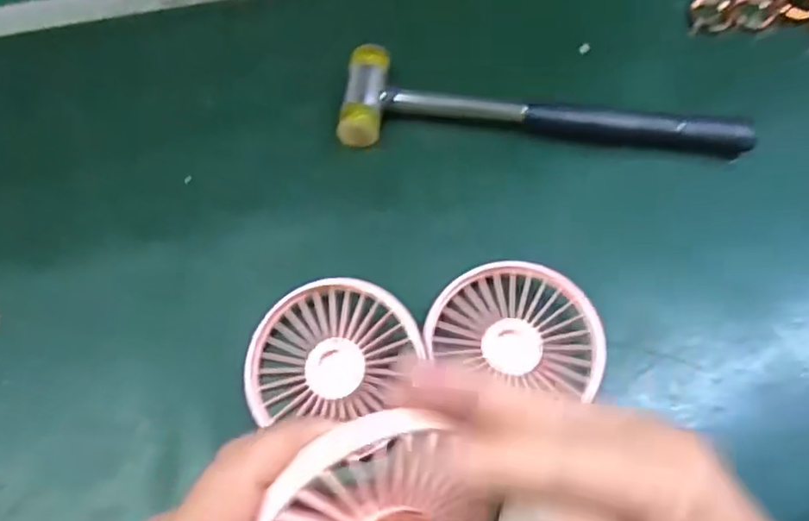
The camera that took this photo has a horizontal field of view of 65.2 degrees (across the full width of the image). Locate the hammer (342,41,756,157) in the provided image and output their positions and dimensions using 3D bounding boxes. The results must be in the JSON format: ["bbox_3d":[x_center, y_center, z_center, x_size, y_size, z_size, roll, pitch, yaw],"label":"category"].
[{"bbox_3d":[0.084,-0.091,0.380,0.239,0.020,0.066,5,66,2],"label":"hammer"}]

